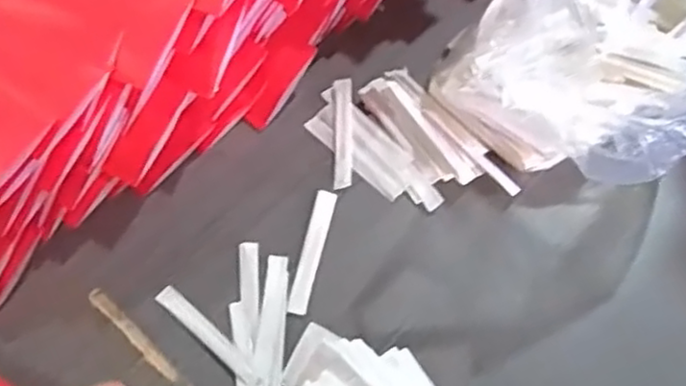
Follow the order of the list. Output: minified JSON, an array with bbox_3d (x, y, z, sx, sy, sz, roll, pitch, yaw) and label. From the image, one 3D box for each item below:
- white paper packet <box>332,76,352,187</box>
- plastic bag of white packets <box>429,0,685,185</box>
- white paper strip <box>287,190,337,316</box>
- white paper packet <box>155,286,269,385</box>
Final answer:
[{"bbox_3d":[0.000,-0.047,0.527,0.014,0.006,0.092,0,64,0],"label":"white paper packet"},{"bbox_3d":[0.191,-0.123,0.493,0.174,0.132,0.257,30,68,14],"label":"plastic bag of white packets"},{"bbox_3d":[-0.022,0.040,0.484,0.014,0.004,0.092,12,65,6],"label":"white paper strip"},{"bbox_3d":[-0.086,0.096,0.459,0.095,0.004,0.012,38,70,17],"label":"white paper packet"}]

